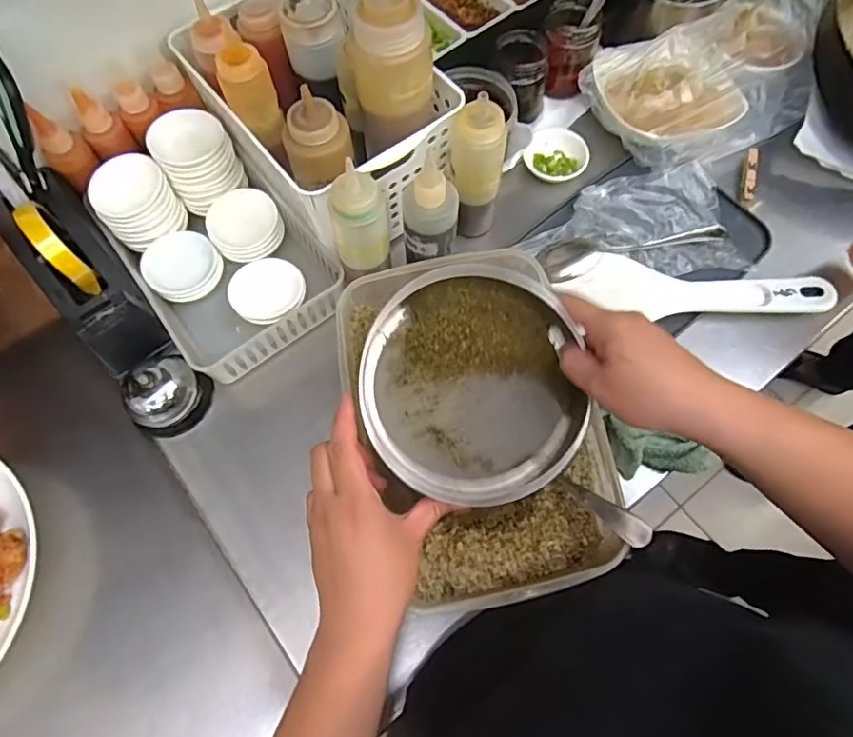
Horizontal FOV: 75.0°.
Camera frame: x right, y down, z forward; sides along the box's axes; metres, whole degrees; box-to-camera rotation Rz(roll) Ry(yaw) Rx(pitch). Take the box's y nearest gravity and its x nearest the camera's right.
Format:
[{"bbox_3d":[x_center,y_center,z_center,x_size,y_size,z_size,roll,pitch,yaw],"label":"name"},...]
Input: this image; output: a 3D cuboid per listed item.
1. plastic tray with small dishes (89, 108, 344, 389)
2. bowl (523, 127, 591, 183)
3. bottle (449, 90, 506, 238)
[{"bbox_3d":[-0.212,-0.127,0.561,0.165,0.099,0.252,-34,72,-10],"label":"plastic tray with small dishes"},{"bbox_3d":[0.150,-0.245,0.640,0.070,0.023,0.078,21,69,8],"label":"bowl"},{"bbox_3d":[0.048,-0.190,0.544,0.050,0.142,0.040,3,70,3],"label":"bottle"}]

